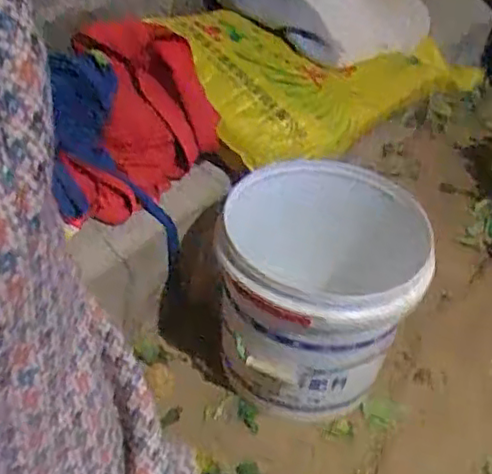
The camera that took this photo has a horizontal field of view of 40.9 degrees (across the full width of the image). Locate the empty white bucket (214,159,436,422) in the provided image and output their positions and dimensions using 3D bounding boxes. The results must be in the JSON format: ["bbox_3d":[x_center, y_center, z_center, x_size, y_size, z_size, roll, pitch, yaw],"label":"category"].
[{"bbox_3d":[0.090,0.073,0.867,0.250,0.250,0.245,5,43,-4],"label":"empty white bucket"}]

